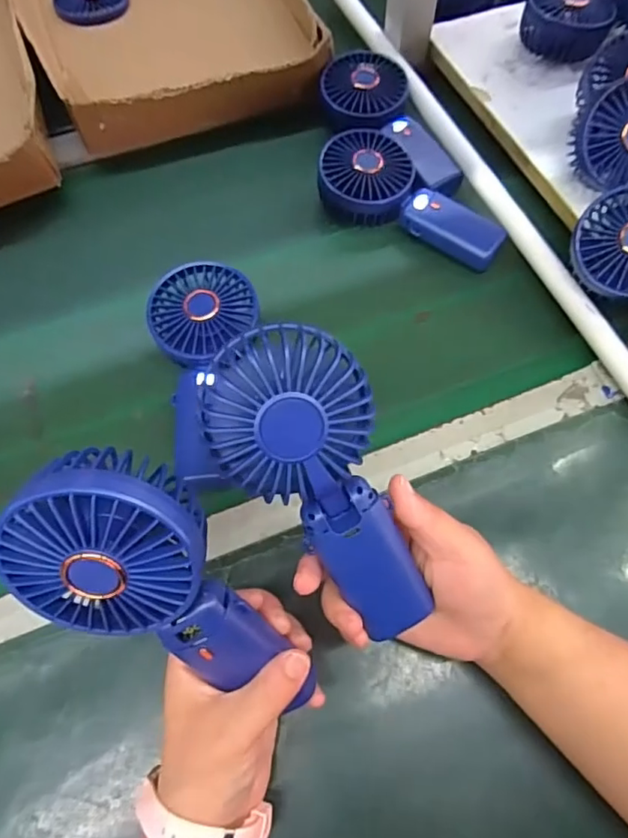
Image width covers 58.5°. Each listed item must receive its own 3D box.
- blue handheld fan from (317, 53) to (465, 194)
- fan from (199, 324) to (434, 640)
[{"bbox_3d":[0.070,-0.287,0.545,0.082,0.032,0.178,-22,67,-10],"label":"blue handheld fan"},{"bbox_3d":[0.010,0.039,0.285,0.080,0.039,0.179,-31,106,-14],"label":"fan"}]

